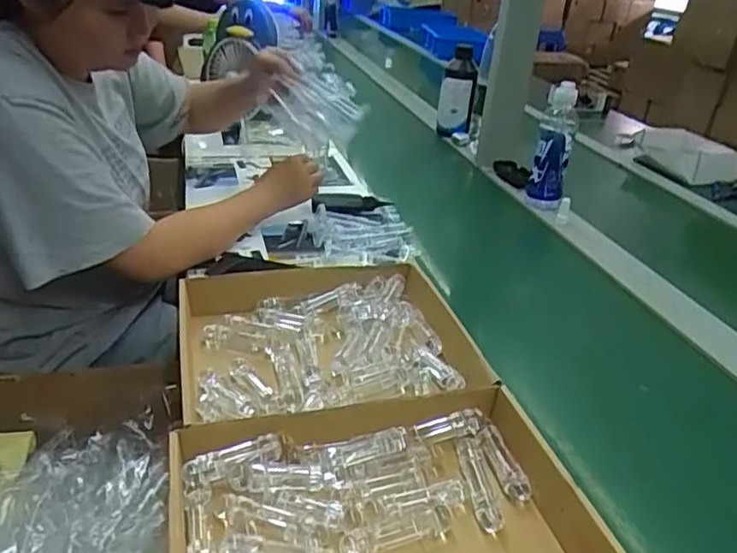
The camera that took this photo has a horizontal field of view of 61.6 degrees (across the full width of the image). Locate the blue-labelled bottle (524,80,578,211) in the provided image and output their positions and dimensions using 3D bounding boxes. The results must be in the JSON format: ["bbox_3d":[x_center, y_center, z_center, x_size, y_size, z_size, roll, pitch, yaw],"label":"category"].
[{"bbox_3d":[0.350,-0.238,1.176,0.069,0.230,0.060,9,30,8],"label":"blue-labelled bottle"}]

